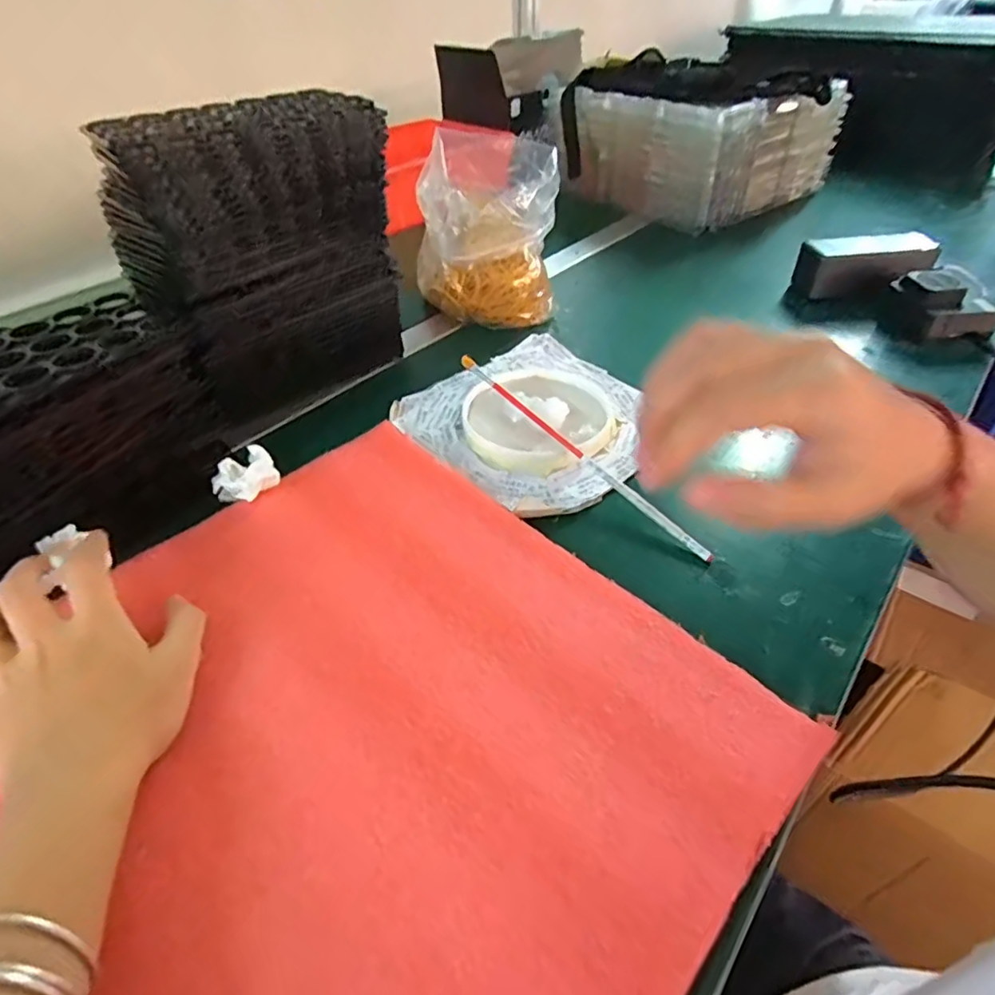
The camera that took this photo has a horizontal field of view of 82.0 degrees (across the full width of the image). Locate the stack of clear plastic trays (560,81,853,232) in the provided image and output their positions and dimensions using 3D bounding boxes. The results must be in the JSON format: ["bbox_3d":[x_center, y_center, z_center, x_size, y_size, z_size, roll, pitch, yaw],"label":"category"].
[{"bbox_3d":[0.317,-0.552,0.890,0.303,0.143,0.279,-29,49,-26],"label":"stack of clear plastic trays"}]

